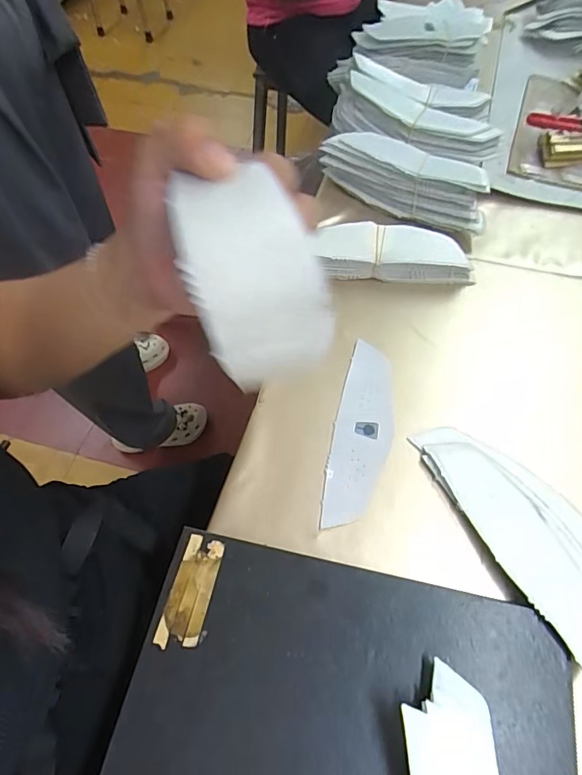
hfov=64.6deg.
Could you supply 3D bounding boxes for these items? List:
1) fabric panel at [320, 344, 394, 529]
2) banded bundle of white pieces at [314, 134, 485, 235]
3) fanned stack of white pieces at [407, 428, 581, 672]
[{"bbox_3d":[0.070,0.041,0.451,0.054,0.005,0.193,10,60,7],"label":"fabric panel"},{"bbox_3d":[0.151,-0.271,0.597,0.230,0.065,0.067,32,65,18],"label":"banded bundle of white pieces"},{"bbox_3d":[0.206,0.115,0.392,0.096,0.023,0.217,-23,61,-12],"label":"fanned stack of white pieces"}]

